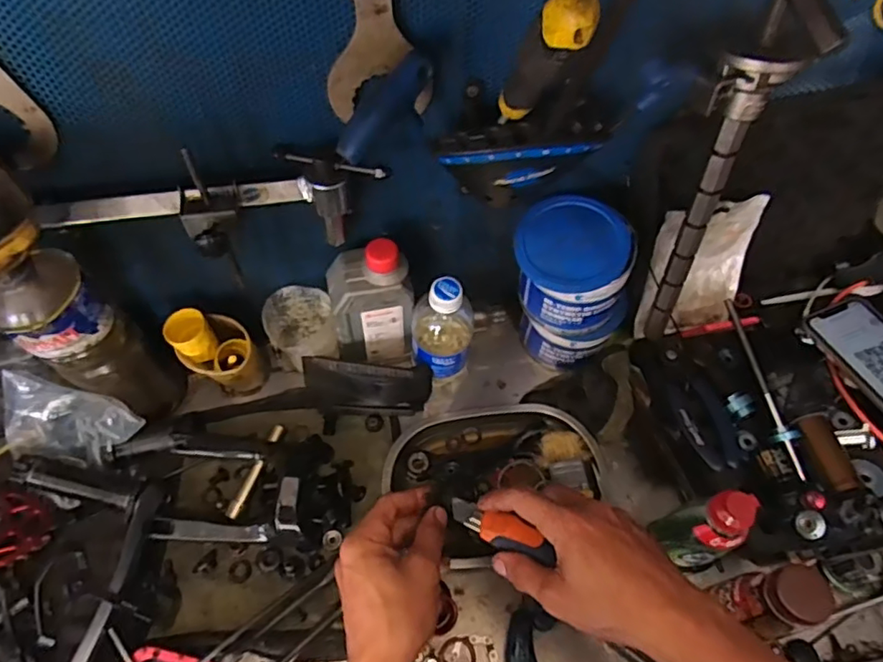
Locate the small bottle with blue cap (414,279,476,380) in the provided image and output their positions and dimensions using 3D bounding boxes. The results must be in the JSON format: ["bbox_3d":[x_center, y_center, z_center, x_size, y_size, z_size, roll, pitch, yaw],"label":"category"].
[{"bbox_3d":[0.001,0.000,0.599,0.060,0.168,0.070,-5,59,-4],"label":"small bottle with blue cap"}]

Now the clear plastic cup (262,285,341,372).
[{"bbox_3d":[-0.147,0.006,0.620,0.069,0.089,0.072,0,59,-1],"label":"clear plastic cup"}]

